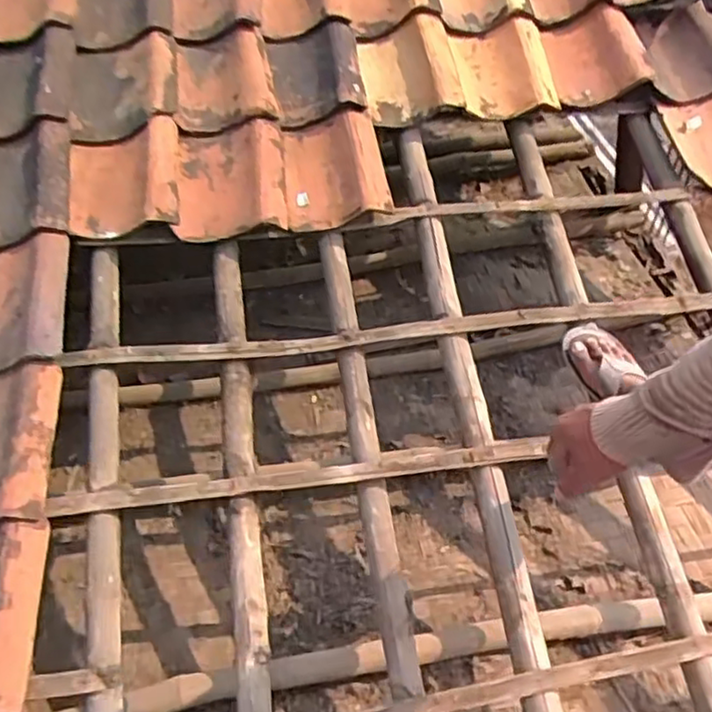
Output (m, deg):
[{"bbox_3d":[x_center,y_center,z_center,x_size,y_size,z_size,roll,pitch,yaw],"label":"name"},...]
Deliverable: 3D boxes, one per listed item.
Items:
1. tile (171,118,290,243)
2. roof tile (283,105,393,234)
[{"bbox_3d":[-0.241,-0.342,1.288,0.207,0.060,0.239,-8,70,1],"label":"tile"},{"bbox_3d":[-0.048,-0.365,1.322,0.194,0.041,0.224,-14,78,1],"label":"roof tile"}]

